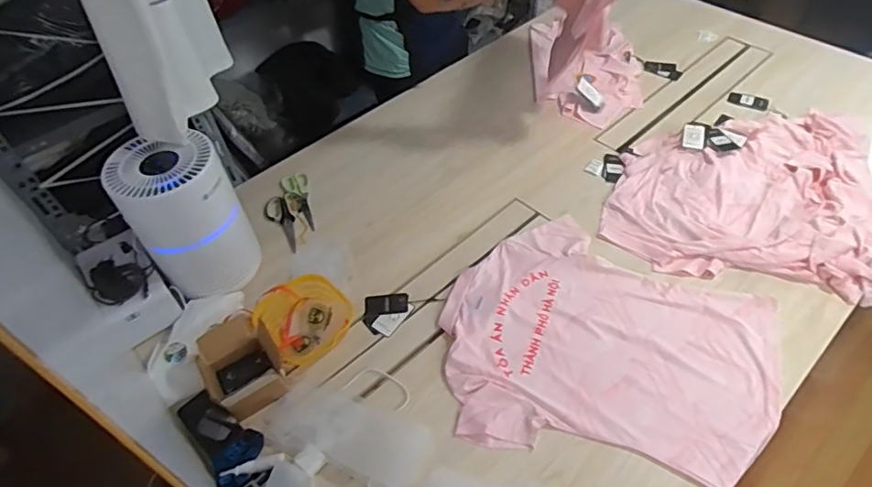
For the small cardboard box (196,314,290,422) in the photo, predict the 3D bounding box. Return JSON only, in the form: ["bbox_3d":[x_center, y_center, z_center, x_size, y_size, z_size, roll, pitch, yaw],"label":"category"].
[{"bbox_3d":[-0.349,0.218,0.957,0.130,0.097,0.167,-30,55,-19],"label":"small cardboard box"}]

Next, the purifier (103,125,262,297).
[{"bbox_3d":[-0.468,-0.040,1.032,0.184,0.308,0.153,-33,56,-21],"label":"purifier"}]

